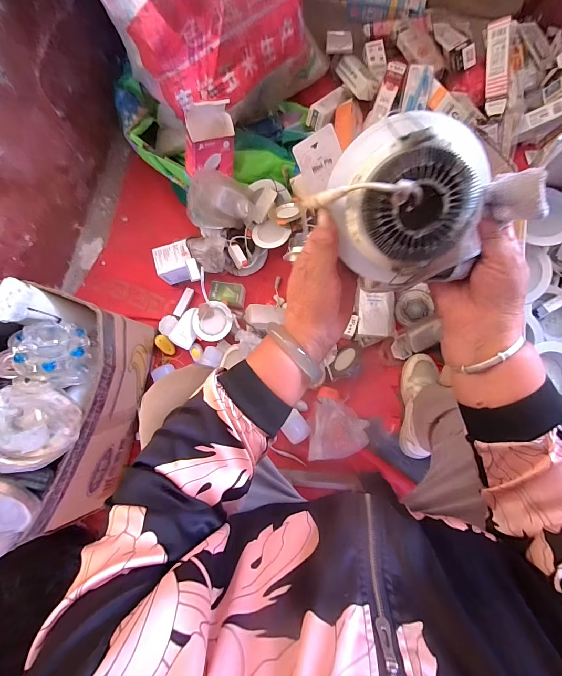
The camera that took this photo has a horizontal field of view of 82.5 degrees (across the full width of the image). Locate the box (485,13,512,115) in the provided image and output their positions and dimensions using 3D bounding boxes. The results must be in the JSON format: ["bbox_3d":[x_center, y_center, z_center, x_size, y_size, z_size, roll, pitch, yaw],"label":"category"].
[{"bbox_3d":[0.536,-0.670,0.795,0.045,0.032,0.211,-6,104,2],"label":"box"}]

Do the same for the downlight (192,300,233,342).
[{"bbox_3d":[-0.172,-0.041,0.812,0.099,0.034,0.093,-1,81,3],"label":"downlight"}]

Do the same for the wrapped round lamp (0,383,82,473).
[{"bbox_3d":[-0.407,0.143,0.518,0.107,0.083,0.126,-42,81,-3],"label":"wrapped round lamp"}]

